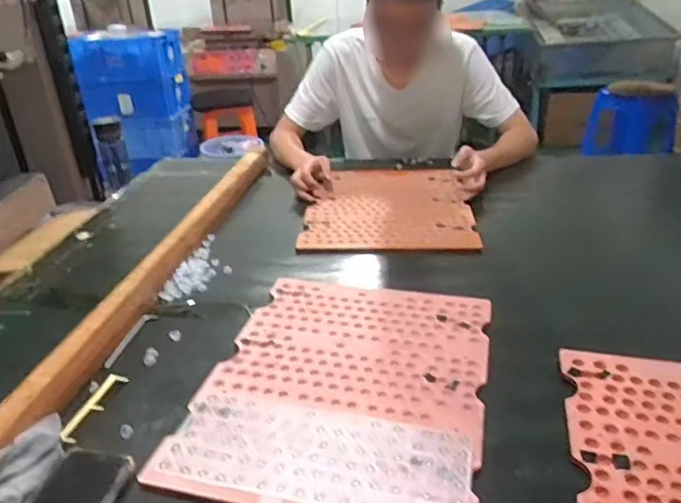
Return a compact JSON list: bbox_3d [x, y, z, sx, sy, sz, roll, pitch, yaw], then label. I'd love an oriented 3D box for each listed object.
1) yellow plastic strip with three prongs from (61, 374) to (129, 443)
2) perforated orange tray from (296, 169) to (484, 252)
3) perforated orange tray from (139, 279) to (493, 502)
[{"bbox_3d":[-0.286,0.179,0.651,0.022,0.006,0.110,3,29,12],"label":"yellow plastic strip with three prongs"},{"bbox_3d":[0.093,-0.096,1.113,0.310,0.013,0.387,0,28,5],"label":"perforated orange tray"},{"bbox_3d":[0.006,0.147,0.660,0.315,0.013,0.387,5,29,14],"label":"perforated orange tray"}]

